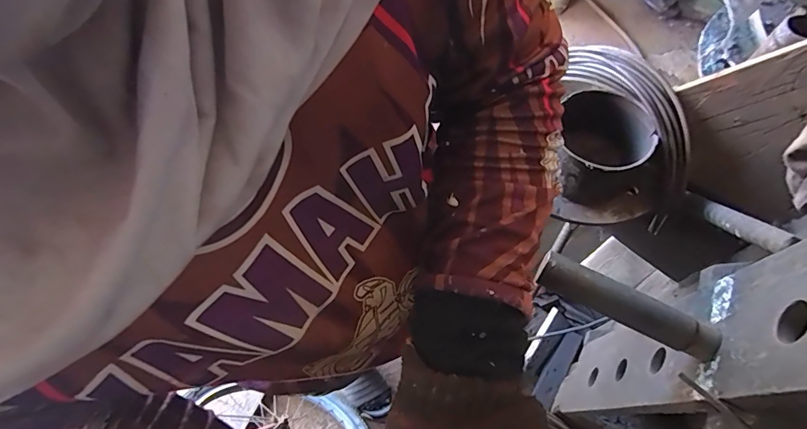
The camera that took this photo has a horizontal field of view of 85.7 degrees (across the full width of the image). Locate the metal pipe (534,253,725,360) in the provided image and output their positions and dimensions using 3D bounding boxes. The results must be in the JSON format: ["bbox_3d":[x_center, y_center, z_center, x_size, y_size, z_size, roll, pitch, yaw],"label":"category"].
[{"bbox_3d":[0.203,0.083,0.398,0.155,0.031,0.027,26,66,13],"label":"metal pipe"}]

